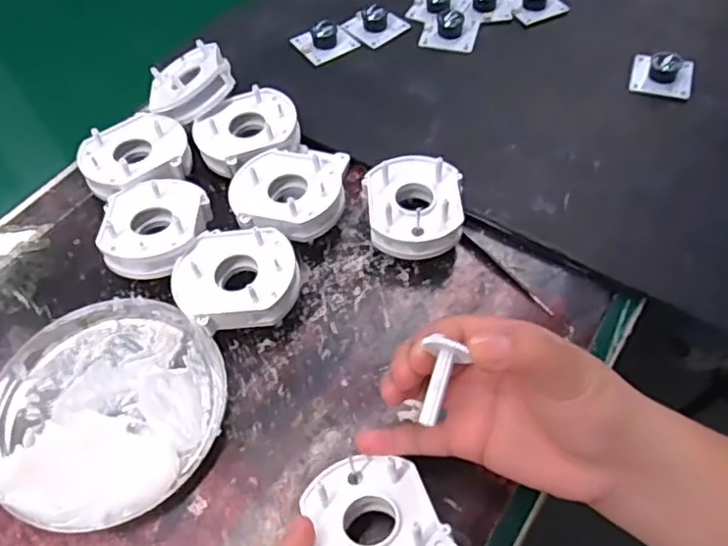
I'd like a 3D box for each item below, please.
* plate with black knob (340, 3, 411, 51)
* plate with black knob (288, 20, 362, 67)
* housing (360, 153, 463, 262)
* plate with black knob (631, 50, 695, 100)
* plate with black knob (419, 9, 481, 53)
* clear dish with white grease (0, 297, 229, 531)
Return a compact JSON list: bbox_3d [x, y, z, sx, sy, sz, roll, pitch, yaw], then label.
[{"bbox_3d":[0.010,-0.212,0.520,0.044,0.018,0.039,-38,62,-21],"label":"plate with black knob"},{"bbox_3d":[-0.032,-0.195,0.507,0.044,0.018,0.039,-30,59,-17],"label":"plate with black knob"},{"bbox_3d":[0.032,-0.041,0.395,0.061,0.031,0.064,0,55,3],"label":"housing"},{"bbox_3d":[0.228,-0.153,0.469,0.043,0.023,0.039,15,57,13],"label":"plate with black knob"},{"bbox_3d":[0.072,-0.206,0.513,0.044,0.016,0.049,12,57,11],"label":"plate with black knob"},{"bbox_3d":[-0.143,0.070,0.335,0.127,0.025,0.125,-1,55,2],"label":"clear dish with white grease"}]

